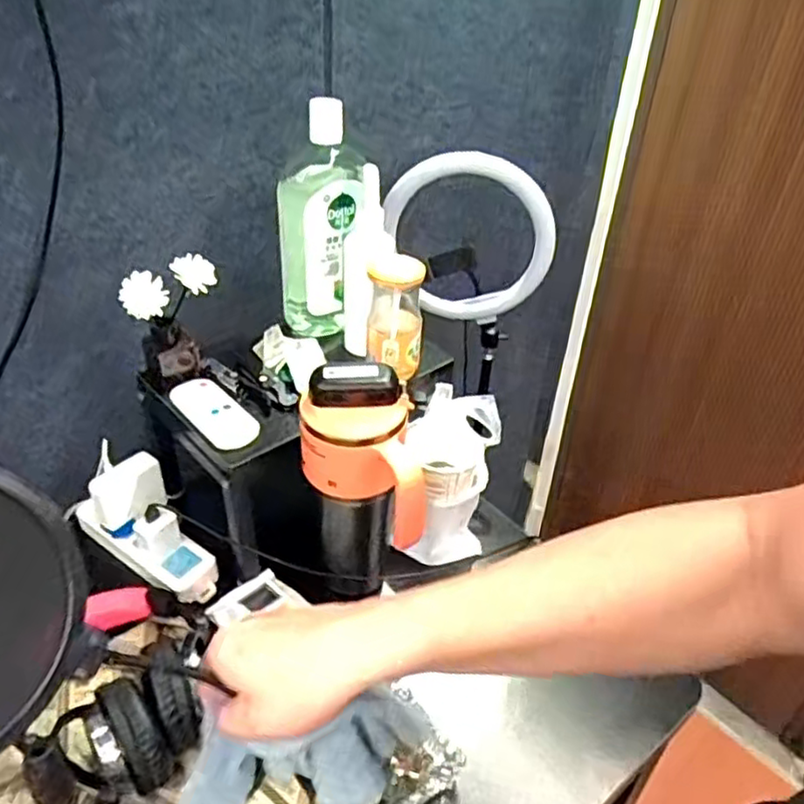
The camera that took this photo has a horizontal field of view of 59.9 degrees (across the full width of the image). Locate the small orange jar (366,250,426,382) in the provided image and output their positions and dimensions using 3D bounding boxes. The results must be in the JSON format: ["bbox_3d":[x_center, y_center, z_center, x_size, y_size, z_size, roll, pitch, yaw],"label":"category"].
[{"bbox_3d":[-0.007,-0.092,0.747,0.057,0.117,0.060,3,37,-2],"label":"small orange jar"}]

